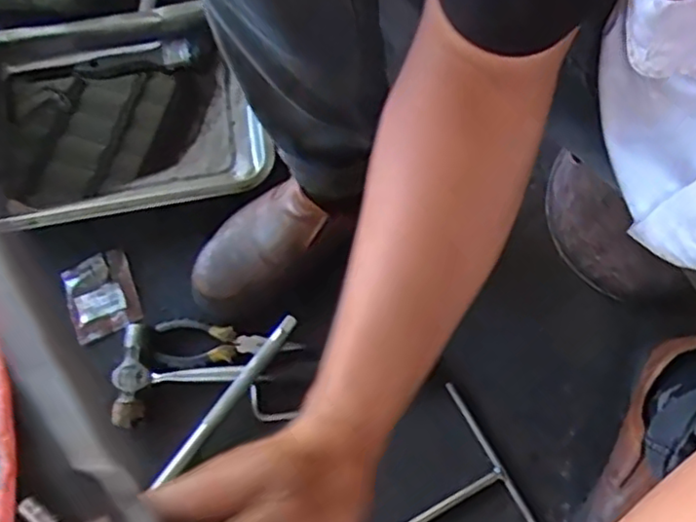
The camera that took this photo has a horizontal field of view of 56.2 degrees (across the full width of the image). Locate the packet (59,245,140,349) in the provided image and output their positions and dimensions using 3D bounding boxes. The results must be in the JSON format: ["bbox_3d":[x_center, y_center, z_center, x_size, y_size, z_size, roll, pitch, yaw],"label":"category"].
[{"bbox_3d":[-0.272,0.038,0.714,0.076,0.017,0.088,-20,71,-5],"label":"packet"}]

